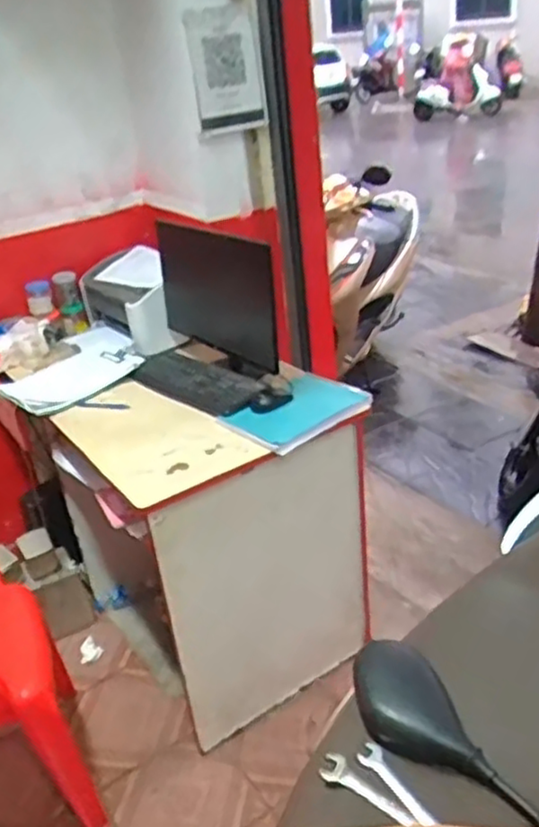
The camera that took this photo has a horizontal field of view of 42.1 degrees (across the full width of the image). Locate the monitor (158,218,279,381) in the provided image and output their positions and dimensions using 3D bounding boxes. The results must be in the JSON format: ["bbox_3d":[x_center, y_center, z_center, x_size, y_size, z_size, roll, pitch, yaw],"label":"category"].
[{"bbox_3d":[-0.129,-0.280,1.748,0.080,0.338,0.476,-22,32,-26],"label":"monitor"}]

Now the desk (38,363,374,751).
[{"bbox_3d":[-0.143,0.272,1.761,0.531,0.705,0.656,-23,33,-28],"label":"desk"}]

